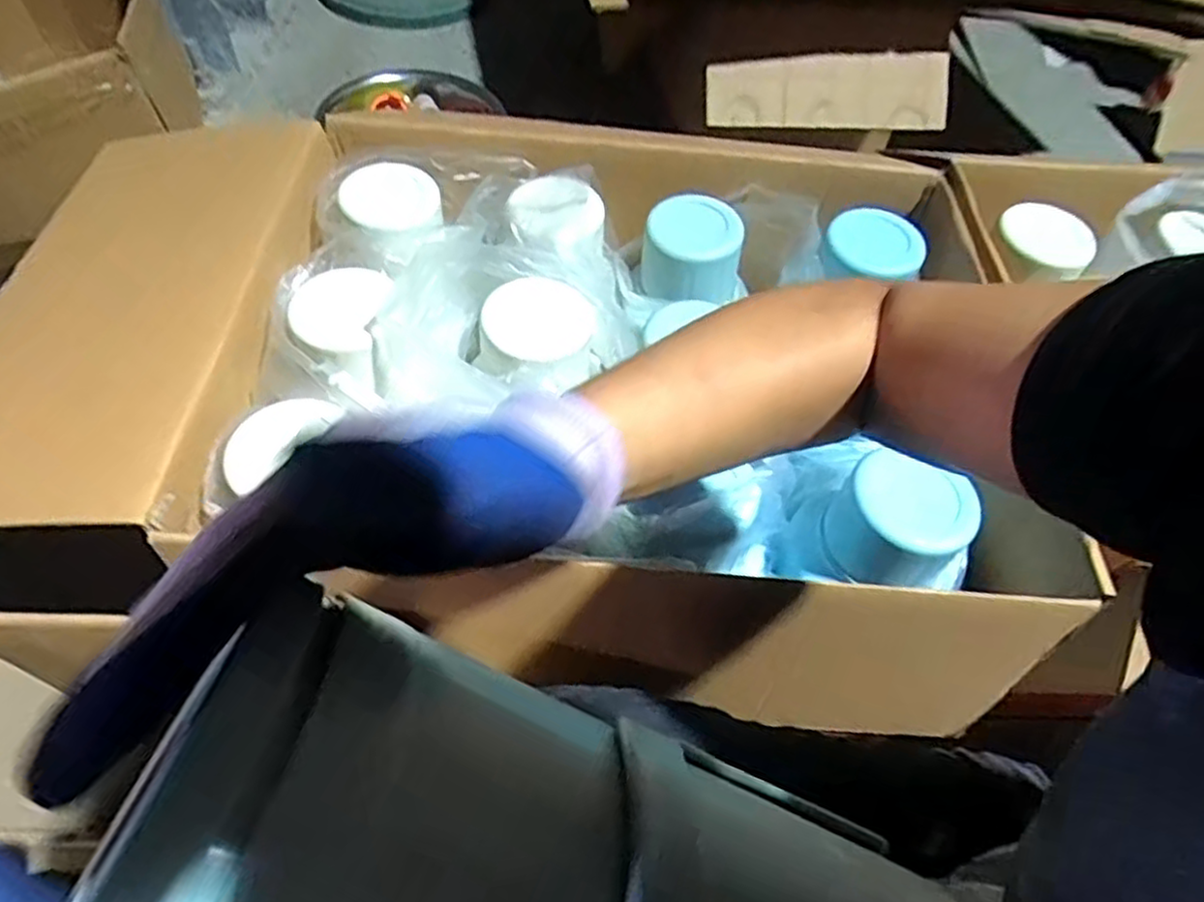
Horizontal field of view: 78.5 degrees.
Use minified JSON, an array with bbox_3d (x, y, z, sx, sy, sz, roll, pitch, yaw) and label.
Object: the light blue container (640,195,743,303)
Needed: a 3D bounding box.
[{"bbox_3d":[0.096,-0.218,0.787,0.101,0.076,0.084,8,55,0],"label":"light blue container"}]

